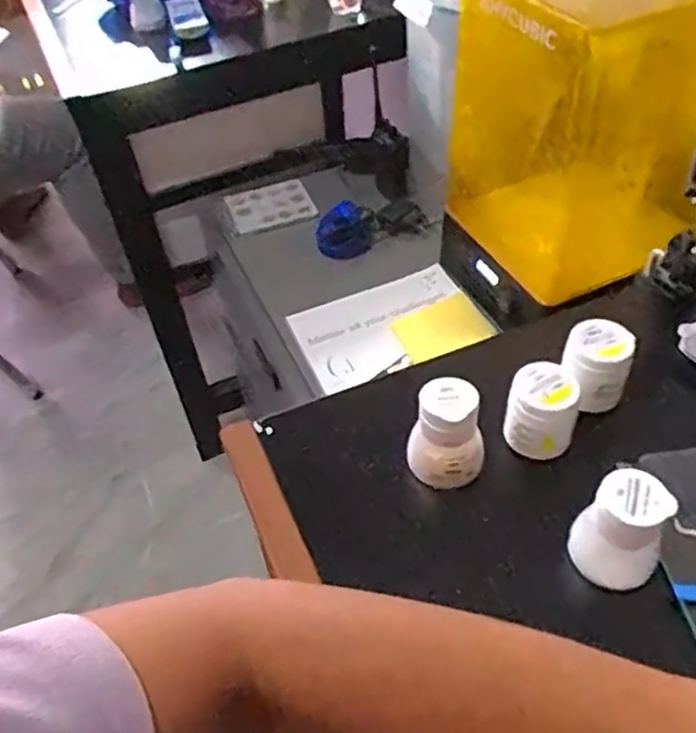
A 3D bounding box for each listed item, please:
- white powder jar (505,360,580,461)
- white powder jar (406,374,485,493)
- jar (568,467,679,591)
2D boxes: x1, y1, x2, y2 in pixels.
[{"bbox_3d":[0.131,0.029,0.478,0.043,0.058,0.040,-3,48,3],"label":"white powder jar"},{"bbox_3d":[0.064,0.046,0.464,0.047,0.067,0.043,-3,48,3],"label":"white powder jar"},{"bbox_3d":[0.157,0.096,0.409,0.042,0.067,0.041,-3,48,3],"label":"jar"}]

